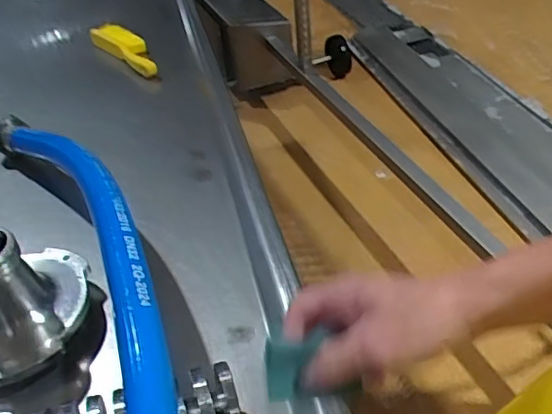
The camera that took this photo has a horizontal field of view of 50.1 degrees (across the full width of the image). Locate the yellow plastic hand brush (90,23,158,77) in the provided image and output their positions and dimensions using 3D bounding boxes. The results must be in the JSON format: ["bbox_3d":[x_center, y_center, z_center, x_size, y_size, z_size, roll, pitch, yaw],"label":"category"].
[{"bbox_3d":[-0.321,-0.349,1.276,0.071,0.038,0.267,-31,45,-28],"label":"yellow plastic hand brush"}]

